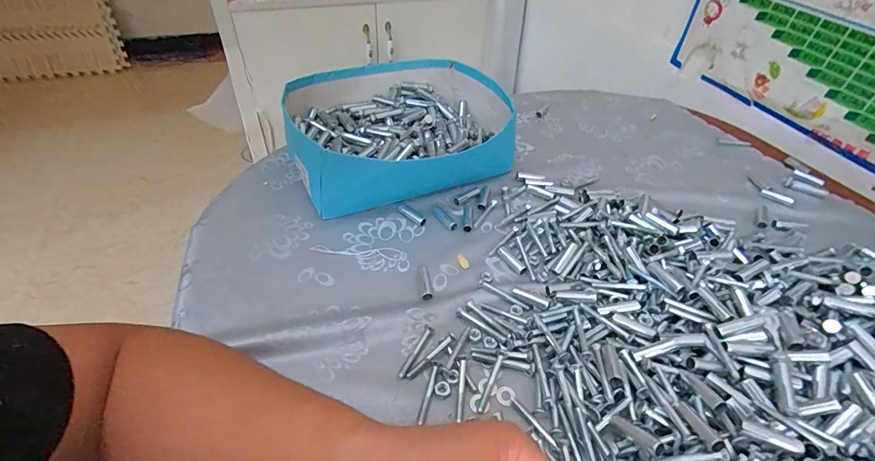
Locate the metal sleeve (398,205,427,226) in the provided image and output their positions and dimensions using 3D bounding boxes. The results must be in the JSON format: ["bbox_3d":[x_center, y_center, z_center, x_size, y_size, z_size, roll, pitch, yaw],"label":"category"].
[{"bbox_3d":[-0.031,-0.019,0.520,0.042,0.008,0.012,30,49,27],"label":"metal sleeve"}]

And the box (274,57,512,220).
[{"bbox_3d":[-0.047,-0.146,0.598,0.314,0.090,0.263,-17,46,-19],"label":"box"}]

